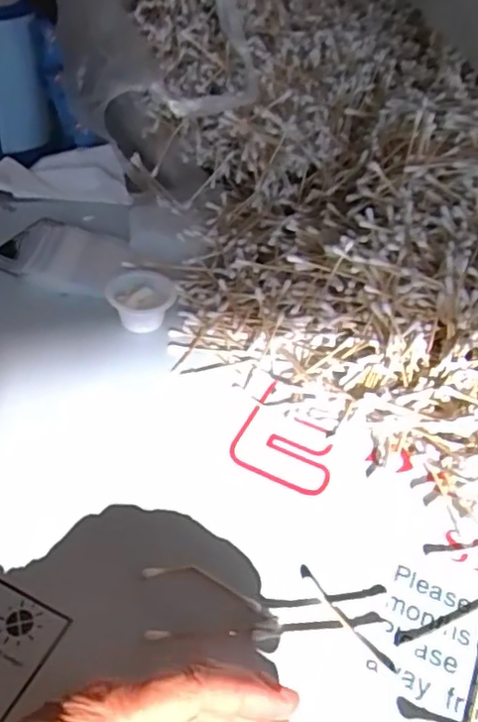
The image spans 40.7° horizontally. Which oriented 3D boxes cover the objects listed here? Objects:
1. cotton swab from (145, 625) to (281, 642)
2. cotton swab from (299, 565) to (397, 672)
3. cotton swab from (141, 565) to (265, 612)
[{"bbox_3d":[-0.014,0.145,0.342,0.071,0.004,0.008,1,43,-7],"label":"cotton swab"},{"bbox_3d":[0.059,0.141,0.355,0.006,0.004,0.071,-27,53,-31],"label":"cotton swab"},{"bbox_3d":[-0.020,0.125,0.363,0.069,0.004,0.014,14,43,7],"label":"cotton swab"}]

